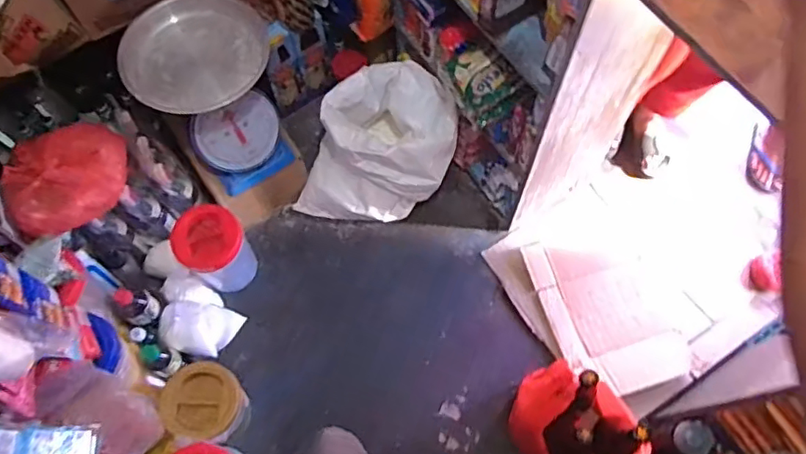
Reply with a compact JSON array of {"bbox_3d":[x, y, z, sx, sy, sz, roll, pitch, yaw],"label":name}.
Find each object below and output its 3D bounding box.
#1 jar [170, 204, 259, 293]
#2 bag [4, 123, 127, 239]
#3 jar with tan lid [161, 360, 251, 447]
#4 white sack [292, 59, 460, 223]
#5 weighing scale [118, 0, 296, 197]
[{"bbox_3d":[-0.469,0.058,1.466,0.156,0.227,0.153,0,67,0],"label":"jar"},{"bbox_3d":[-0.747,-0.113,1.300,0.184,0.139,0.281,42,73,16],"label":"bag"},{"bbox_3d":[-0.432,0.406,1.326,0.163,0.231,0.168,0,67,0],"label":"jar with tan lid"},{"bbox_3d":[-0.083,-0.194,1.509,0.426,0.337,0.270,-13,68,-5],"label":"white sack"},{"bbox_3d":[-0.440,-0.308,1.377,0.308,0.339,0.306,0,67,0],"label":"weighing scale"}]

